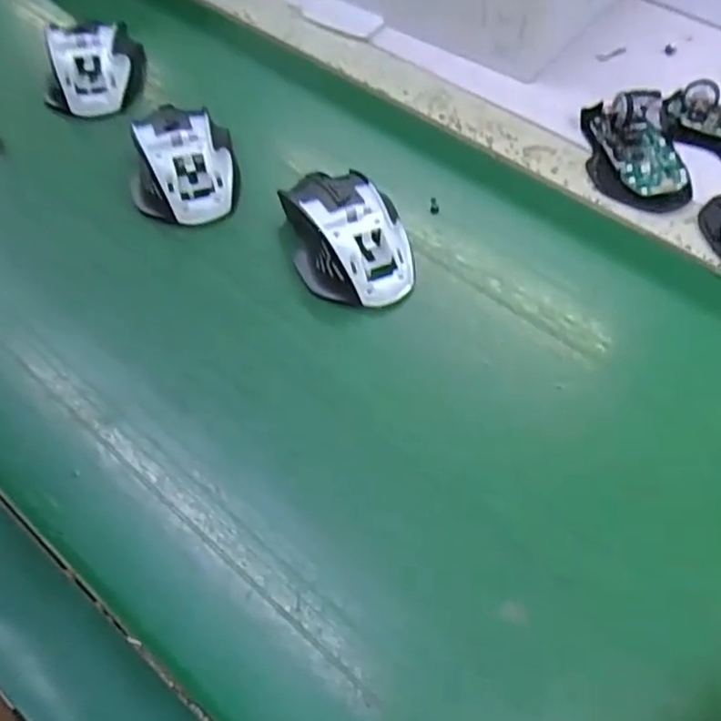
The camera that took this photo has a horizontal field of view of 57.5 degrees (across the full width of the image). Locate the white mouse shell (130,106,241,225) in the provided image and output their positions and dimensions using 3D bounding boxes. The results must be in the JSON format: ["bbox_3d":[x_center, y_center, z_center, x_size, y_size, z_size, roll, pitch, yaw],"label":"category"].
[{"bbox_3d":[-0.124,-0.138,0.462,0.076,0.035,0.088,-8,56,-7],"label":"white mouse shell"}]

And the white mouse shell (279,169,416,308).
[{"bbox_3d":[-0.011,-0.086,0.430,0.071,0.036,0.112,-19,58,-14],"label":"white mouse shell"}]

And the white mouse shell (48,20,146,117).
[{"bbox_3d":[-0.215,-0.237,0.529,0.076,0.035,0.094,-10,56,-8],"label":"white mouse shell"}]

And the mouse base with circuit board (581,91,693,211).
[{"bbox_3d":[0.209,-0.164,0.500,0.070,0.022,0.126,1,55,-1],"label":"mouse base with circuit board"}]

